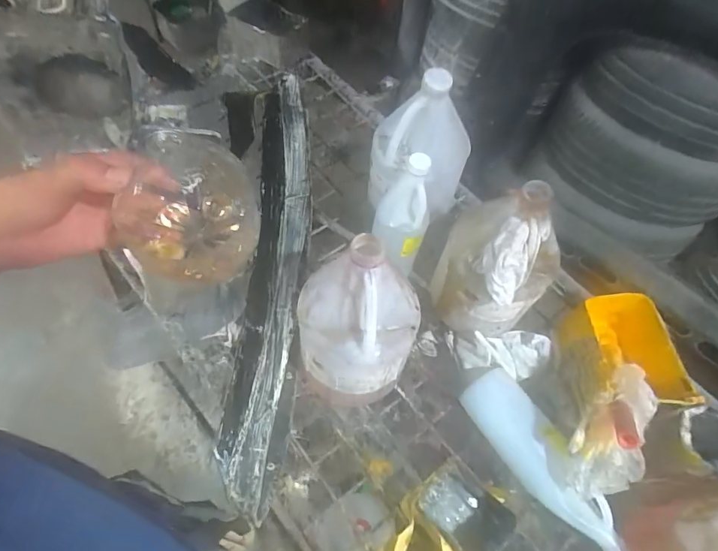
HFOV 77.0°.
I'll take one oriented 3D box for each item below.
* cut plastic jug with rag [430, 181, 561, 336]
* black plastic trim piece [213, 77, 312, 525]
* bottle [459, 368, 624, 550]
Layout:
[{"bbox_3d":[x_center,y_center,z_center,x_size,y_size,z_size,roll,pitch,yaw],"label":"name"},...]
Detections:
[{"bbox_3d":[0.197,-0.020,0.647,0.137,0.252,0.154,-13,58,-13],"label":"cut plastic jug with rag"},{"bbox_3d":[-0.143,-0.050,0.781,0.106,0.090,0.833,2,56,-4],"label":"black plastic trim piece"},{"bbox_3d":[0.243,0.249,0.605,0.067,0.072,0.257,-27,62,-21],"label":"bottle"}]

